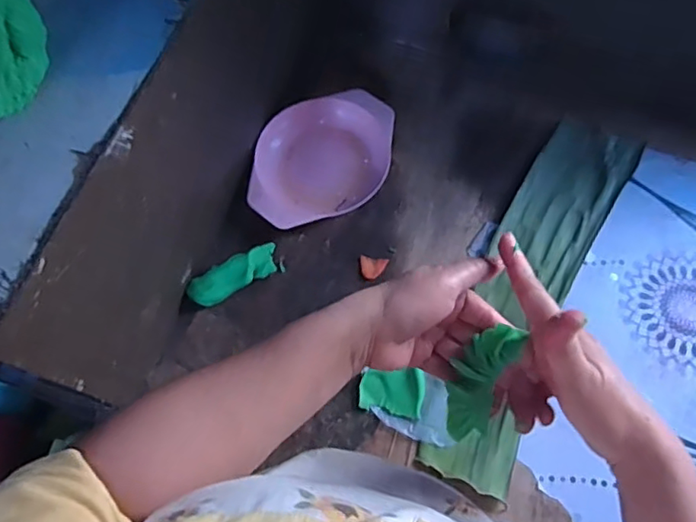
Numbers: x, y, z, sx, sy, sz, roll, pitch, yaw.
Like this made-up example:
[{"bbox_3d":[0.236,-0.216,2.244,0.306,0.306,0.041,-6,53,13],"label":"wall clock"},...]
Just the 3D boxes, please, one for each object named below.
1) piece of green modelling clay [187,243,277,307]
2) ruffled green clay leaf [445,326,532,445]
[{"bbox_3d":[-0.118,0.015,0.605,0.097,0.027,0.034,-31,69,-10],"label":"piece of green modelling clay"},{"bbox_3d":[0.092,0.081,0.396,0.038,0.018,0.081,28,92,43],"label":"ruffled green clay leaf"}]

